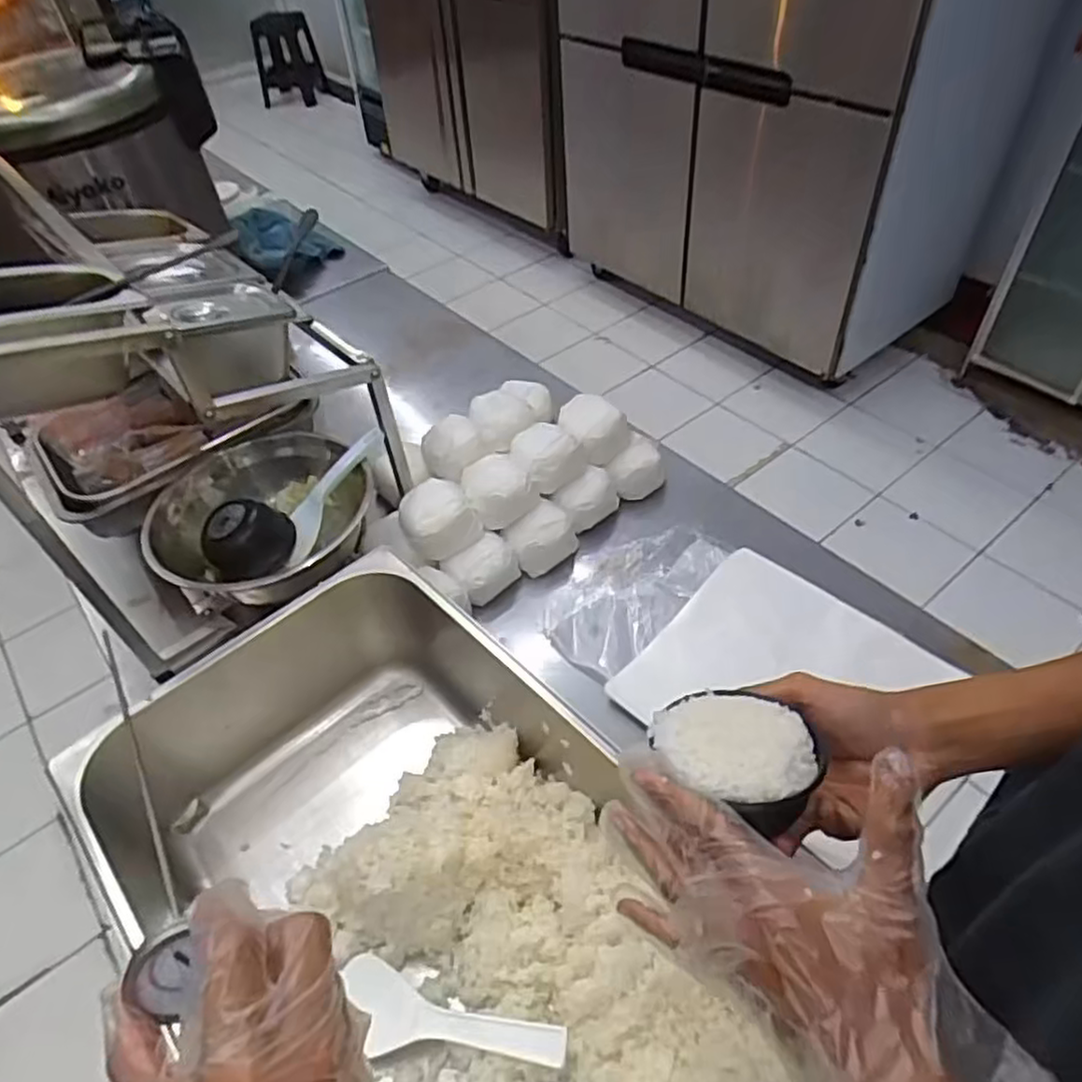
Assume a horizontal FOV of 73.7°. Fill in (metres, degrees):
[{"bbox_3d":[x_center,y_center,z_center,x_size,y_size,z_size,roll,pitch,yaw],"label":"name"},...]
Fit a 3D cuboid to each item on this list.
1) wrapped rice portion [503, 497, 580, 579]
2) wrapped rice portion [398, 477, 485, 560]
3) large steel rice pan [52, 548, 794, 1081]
[{"bbox_3d":[0.001,-0.005,0.833,0.054,0.043,0.078,34,58,31],"label":"wrapped rice portion"},{"bbox_3d":[-0.115,-0.026,0.815,0.080,0.055,0.078,-3,47,3],"label":"wrapped rice portion"},{"bbox_3d":[-0.086,0.265,0.549,0.309,0.152,0.537,-36,54,-26],"label":"large steel rice pan"}]

